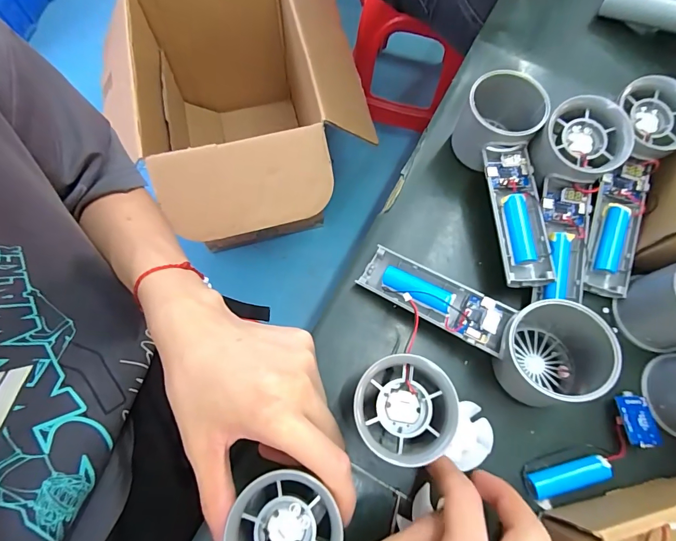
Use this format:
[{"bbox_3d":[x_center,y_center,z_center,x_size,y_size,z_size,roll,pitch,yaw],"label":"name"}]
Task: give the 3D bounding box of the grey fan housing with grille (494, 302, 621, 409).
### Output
[{"bbox_3d":[0.135,0.051,0.243,0.063,0.056,0.063,1,70,-2],"label":"grey fan housing with grille"}]

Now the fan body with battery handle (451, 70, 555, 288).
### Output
[{"bbox_3d":[0.118,-0.066,0.286,0.064,0.056,0.152,5,70,0],"label":"fan body with battery handle"}]

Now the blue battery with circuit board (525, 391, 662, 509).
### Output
[{"bbox_3d":[0.162,0.116,0.244,0.098,0.015,0.030,-31,74,-12],"label":"blue battery with circuit board"}]

